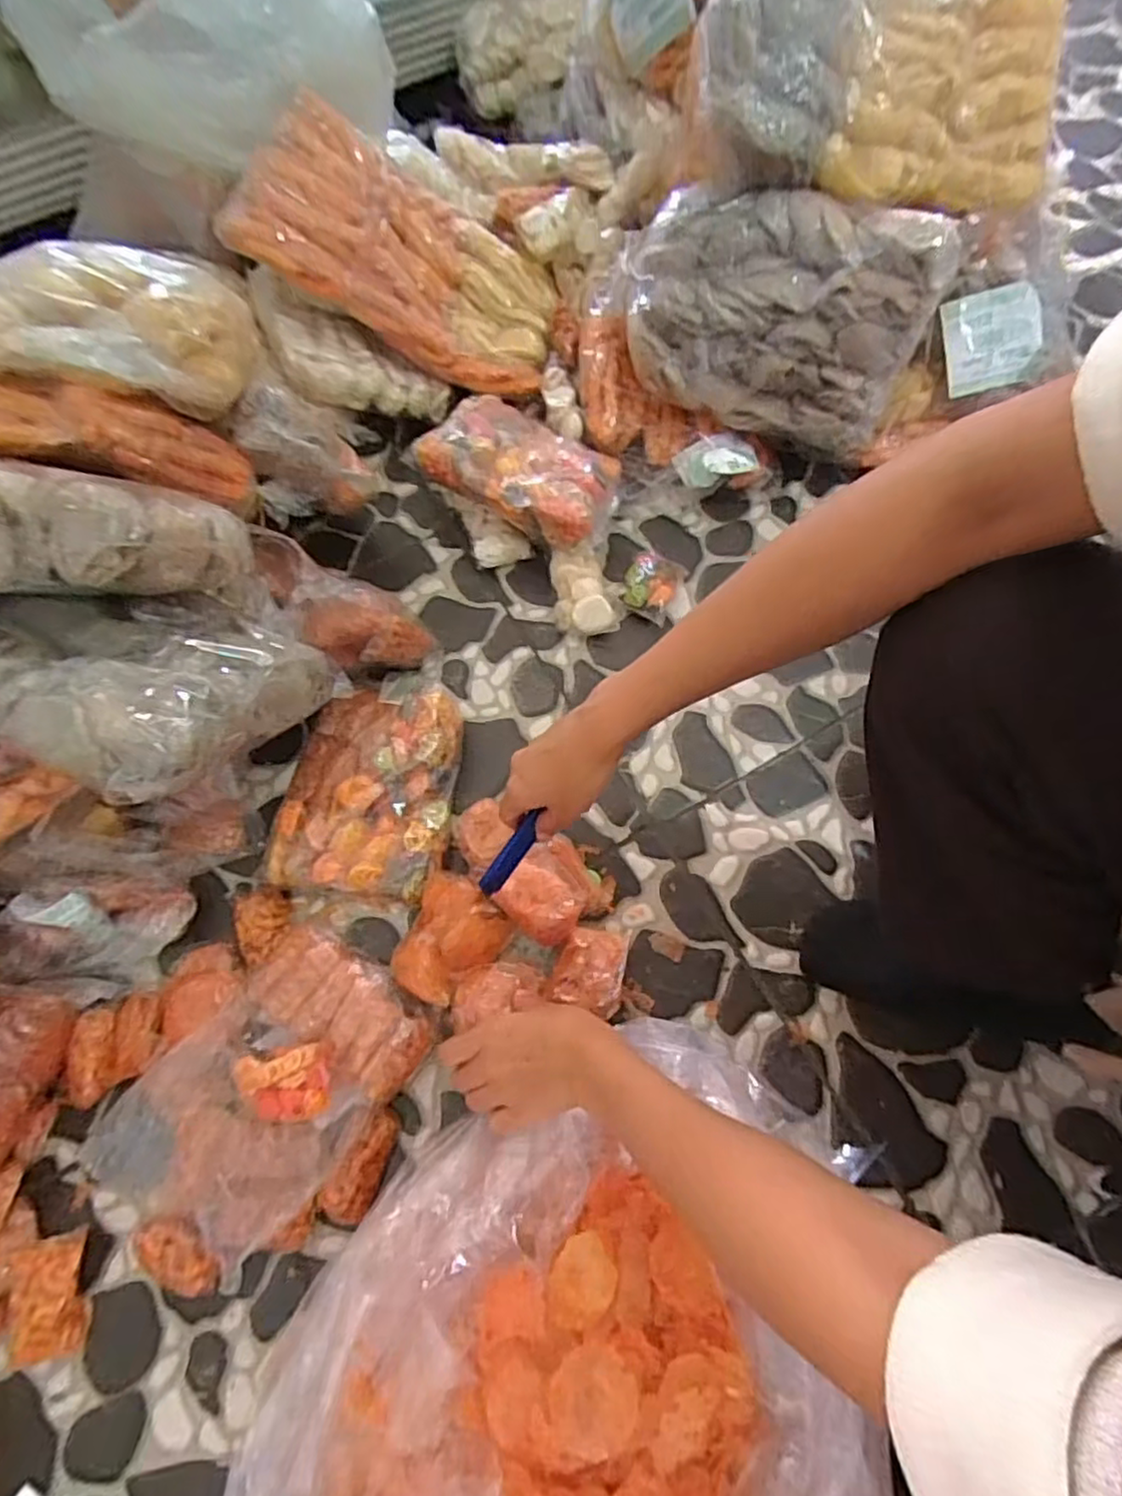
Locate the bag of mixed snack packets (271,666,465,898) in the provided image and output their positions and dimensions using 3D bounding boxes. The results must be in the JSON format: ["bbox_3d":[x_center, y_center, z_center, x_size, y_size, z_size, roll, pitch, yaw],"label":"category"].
[{"bbox_3d":[-0.167,0.026,0.608,0.134,0.043,0.205,6,68,5],"label":"bag of mixed snack packets"}]

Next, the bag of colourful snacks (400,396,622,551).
[{"bbox_3d":[-0.040,-0.305,0.711,0.215,0.050,0.136,28,72,13],"label":"bag of colourful snacks"}]

